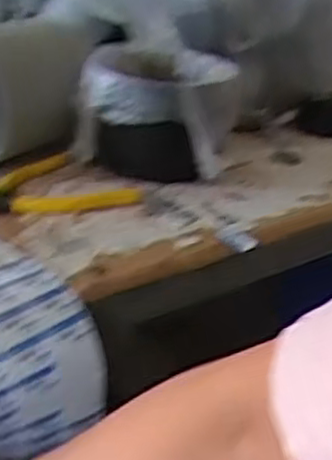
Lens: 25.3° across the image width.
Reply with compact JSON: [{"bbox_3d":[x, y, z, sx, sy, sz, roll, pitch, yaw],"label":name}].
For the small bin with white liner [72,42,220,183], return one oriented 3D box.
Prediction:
[{"bbox_3d":[-0.012,-0.120,0.773,0.147,0.107,0.134,9,28,2],"label":"small bin with white liner"}]

